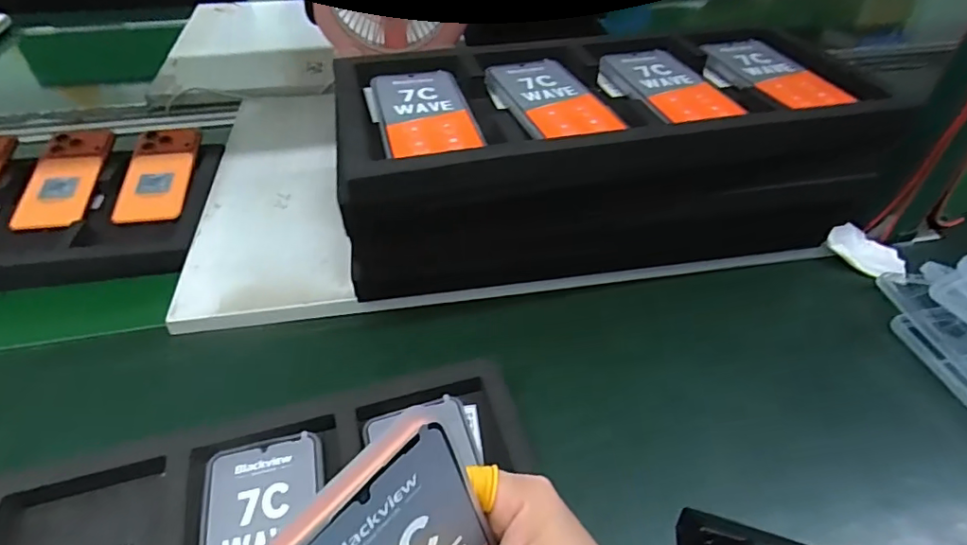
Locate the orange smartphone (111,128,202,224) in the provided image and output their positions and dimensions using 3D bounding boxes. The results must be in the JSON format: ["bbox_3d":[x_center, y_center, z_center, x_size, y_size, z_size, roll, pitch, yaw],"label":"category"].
[{"bbox_3d":[-0.397,-0.125,0.650,0.076,0.009,0.161,-5,55,-7],"label":"orange smartphone"}]

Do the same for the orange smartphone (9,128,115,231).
[{"bbox_3d":[-0.503,-0.118,0.639,0.078,0.006,0.159,-4,58,-11],"label":"orange smartphone"}]

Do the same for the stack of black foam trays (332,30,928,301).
[{"bbox_3d":[0.119,-0.123,0.520,0.494,0.131,0.223,-7,43,-9],"label":"stack of black foam trays"}]

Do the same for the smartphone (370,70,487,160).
[{"bbox_3d":[-0.052,-0.140,0.458,0.078,0.005,0.148,-9,43,-11],"label":"smartphone"}]

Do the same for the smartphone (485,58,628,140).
[{"bbox_3d":[0.059,-0.157,0.478,0.078,0.009,0.156,-12,44,-14],"label":"smartphone"}]

